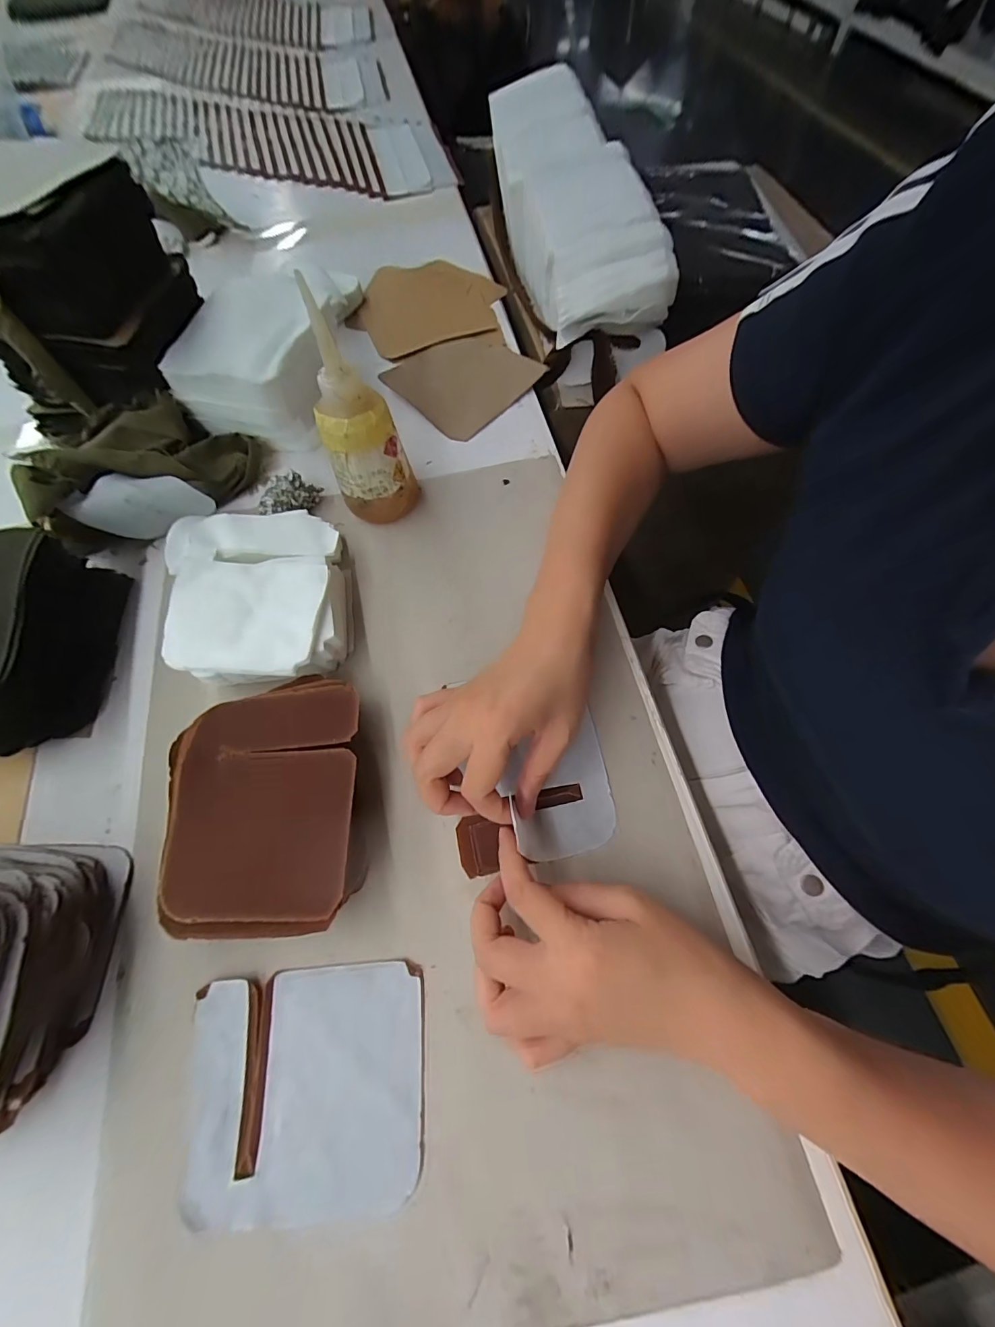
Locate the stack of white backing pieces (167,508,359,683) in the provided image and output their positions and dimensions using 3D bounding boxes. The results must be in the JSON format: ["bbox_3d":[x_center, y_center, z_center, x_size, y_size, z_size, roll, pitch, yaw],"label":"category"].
[{"bbox_3d":[-0.182,-0.049,0.344,0.124,0.048,0.146,-11,67,-4],"label":"stack of white backing pieces"}]

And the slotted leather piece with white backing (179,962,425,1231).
[{"bbox_3d":[-0.107,0.234,0.247,0.130,0.004,0.106,-4,65,-1],"label":"slotted leather piece with white backing"}]

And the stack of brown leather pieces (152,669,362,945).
[{"bbox_3d":[-0.146,0.089,0.290,0.120,0.039,0.155,-8,67,-3],"label":"stack of brown leather pieces"}]

